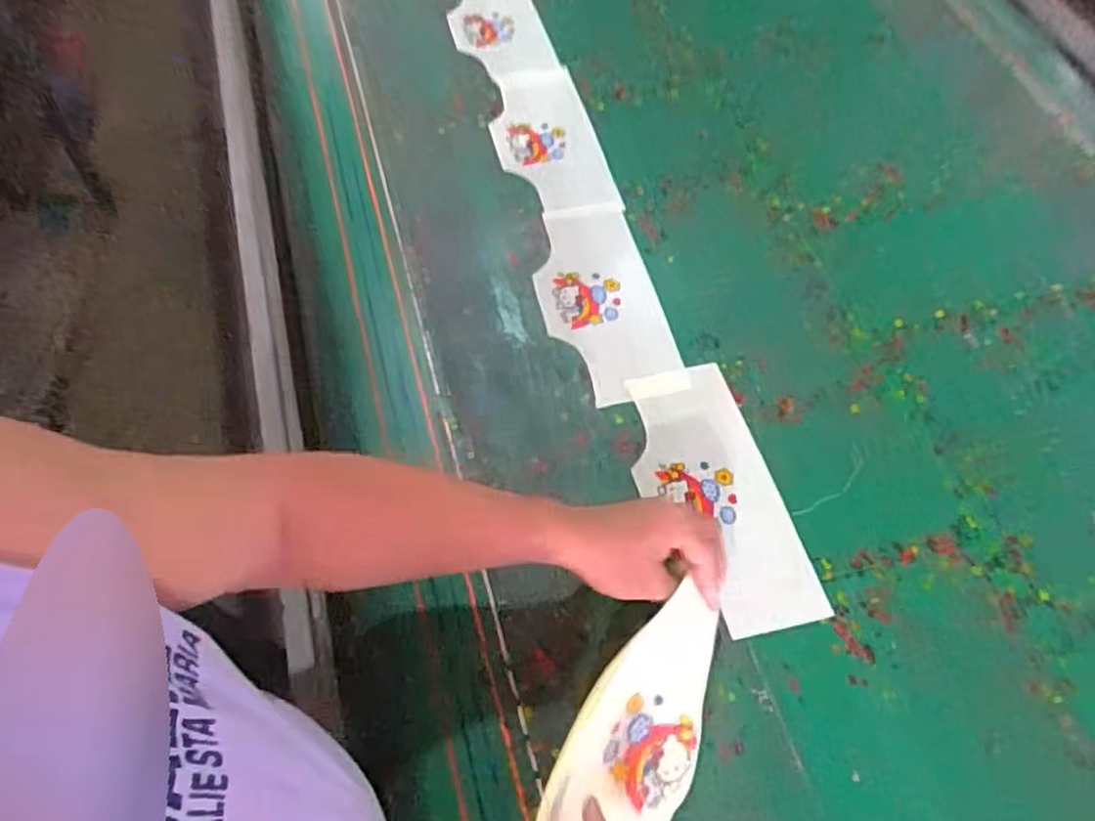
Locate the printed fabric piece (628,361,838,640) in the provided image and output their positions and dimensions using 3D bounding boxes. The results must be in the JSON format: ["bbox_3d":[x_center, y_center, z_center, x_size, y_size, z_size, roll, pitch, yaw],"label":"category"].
[{"bbox_3d":[0.167,0.083,0.716,0.133,0.007,0.283,-13,64,-10],"label":"printed fabric piece"}]

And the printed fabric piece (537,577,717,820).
[{"bbox_3d":[0.076,0.240,0.546,0.152,0.049,0.229,36,76,-11],"label":"printed fabric piece"}]

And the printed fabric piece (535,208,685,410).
[{"bbox_3d":[0.060,-0.132,0.834,0.133,0.011,0.274,-12,64,-8],"label":"printed fabric piece"}]

